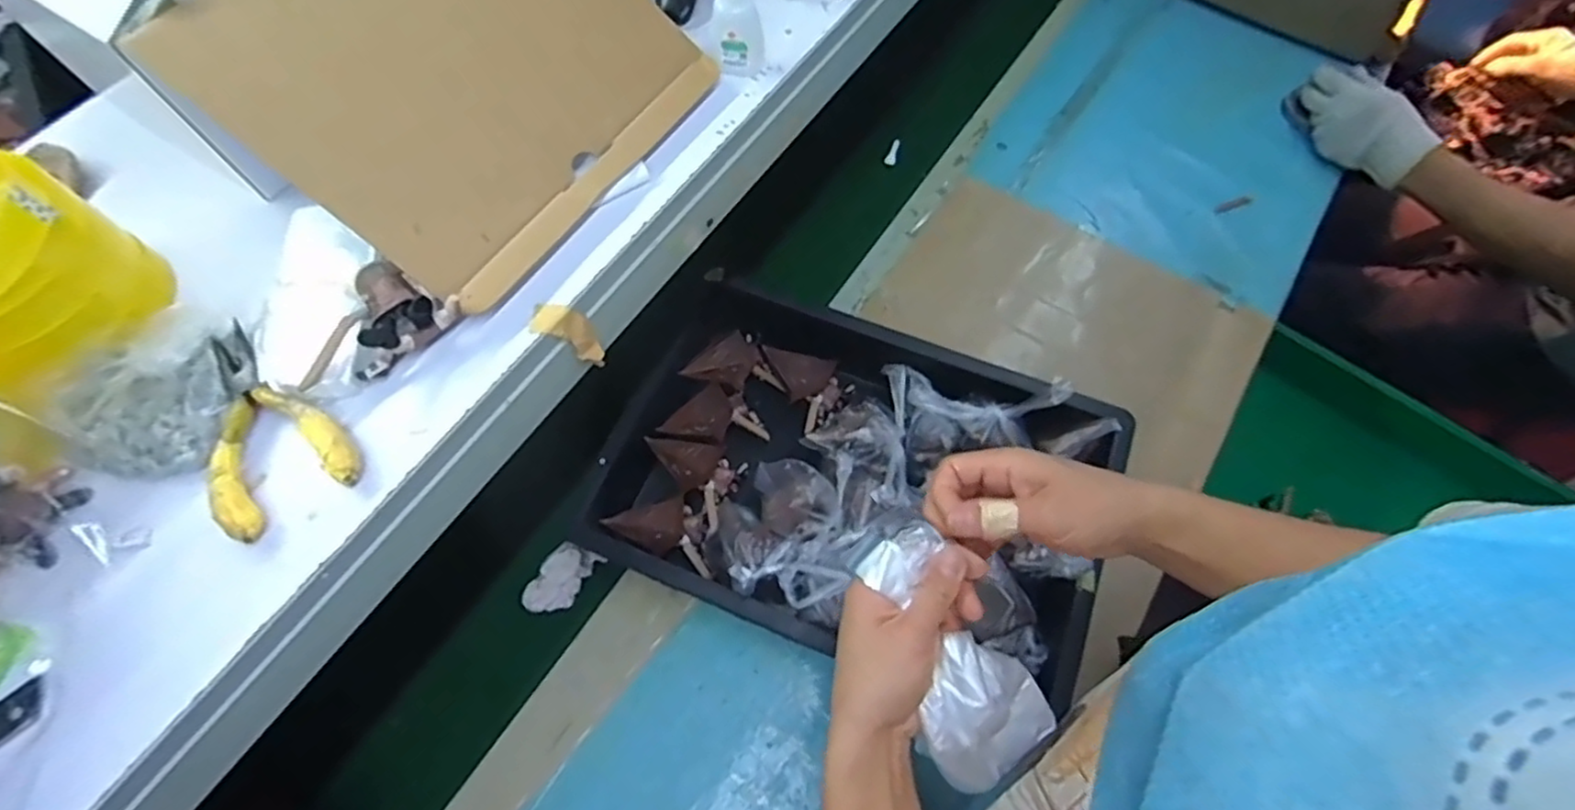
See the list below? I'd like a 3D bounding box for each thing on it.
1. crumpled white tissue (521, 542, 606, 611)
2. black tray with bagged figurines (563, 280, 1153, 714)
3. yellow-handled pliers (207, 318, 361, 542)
[{"bbox_3d":[-0.224,0.172,0.677,0.044,0.031,0.072,40,71,18],"label":"crumpled white tissue"},{"bbox_3d":[0.060,0.075,0.672,0.450,0.113,0.310,20,66,10],"label":"black tray with bagged figurines"},{"bbox_3d":[-0.273,0.007,0.359,0.064,0.011,0.119,-34,68,-14],"label":"yellow-handled pliers"}]

